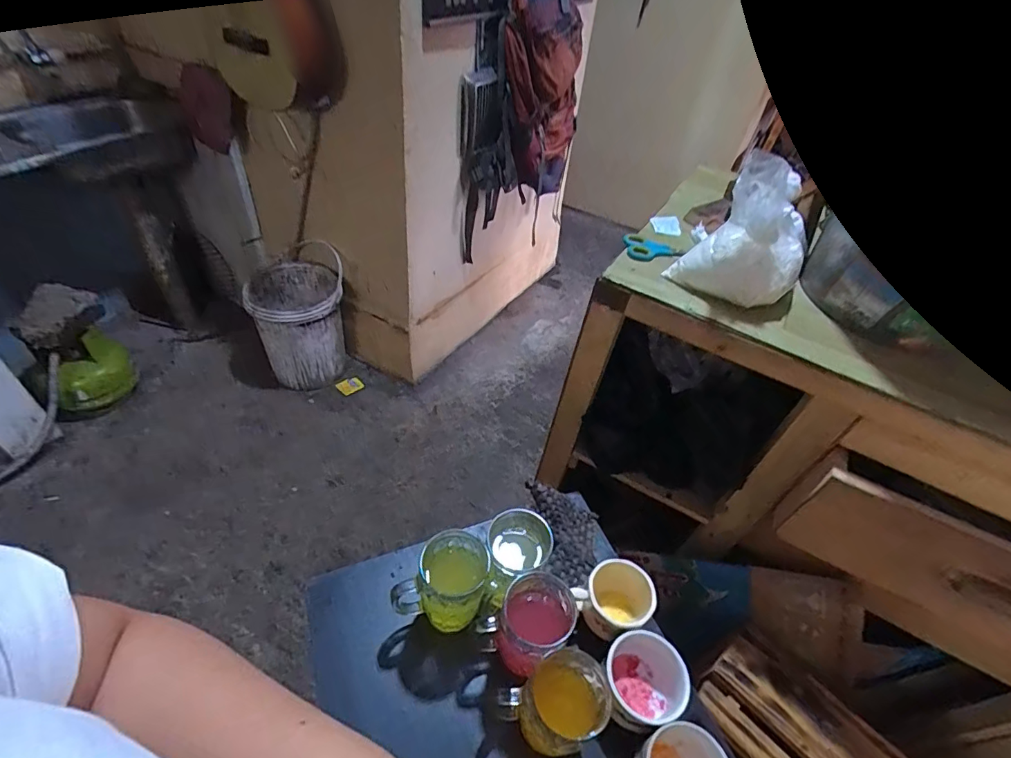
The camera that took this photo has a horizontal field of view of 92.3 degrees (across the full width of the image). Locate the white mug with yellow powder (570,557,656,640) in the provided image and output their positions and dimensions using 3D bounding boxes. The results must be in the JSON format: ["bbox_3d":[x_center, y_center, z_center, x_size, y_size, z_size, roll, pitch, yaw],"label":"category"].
[{"bbox_3d":[0.131,0.272,0.586,0.080,0.079,0.074,4,44,-3],"label":"white mug with yellow powder"}]

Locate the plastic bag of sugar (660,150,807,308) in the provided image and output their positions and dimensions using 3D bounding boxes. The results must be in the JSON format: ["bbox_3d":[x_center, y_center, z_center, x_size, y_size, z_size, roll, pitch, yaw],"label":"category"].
[{"bbox_3d":[0.302,-0.184,0.588,0.132,0.164,0.125,30,48,22],"label":"plastic bag of sugar"}]

